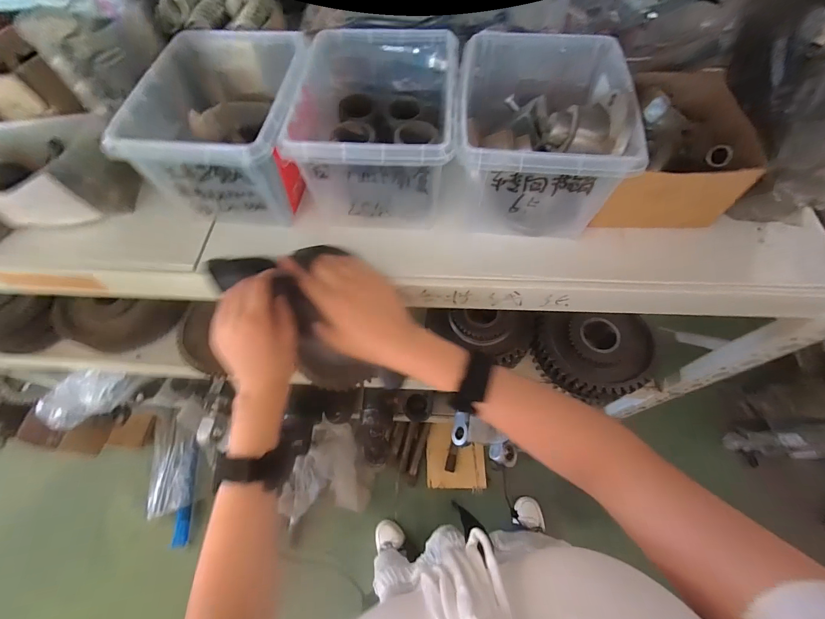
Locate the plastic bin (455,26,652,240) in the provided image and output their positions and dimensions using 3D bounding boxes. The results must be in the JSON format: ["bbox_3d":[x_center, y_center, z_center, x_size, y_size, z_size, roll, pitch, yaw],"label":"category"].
[{"bbox_3d":[0.130,-0.193,0.401,0.159,0.106,0.195,4,63,4],"label":"plastic bin"}]

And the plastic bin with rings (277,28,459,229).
[{"bbox_3d":[-0.042,-0.207,0.423,0.177,0.129,0.231,4,63,3],"label":"plastic bin with rings"}]

